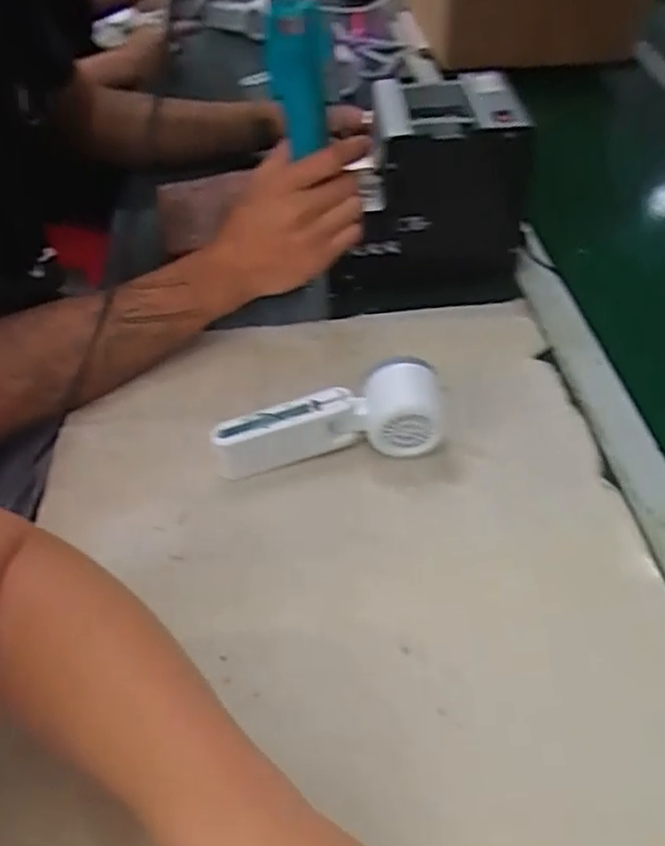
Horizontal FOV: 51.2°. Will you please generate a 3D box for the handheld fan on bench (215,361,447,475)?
[{"bbox_3d":[-0.002,-0.001,0.503,0.161,0.053,0.044,-7,44,-3],"label":"handheld fan on bench"}]

